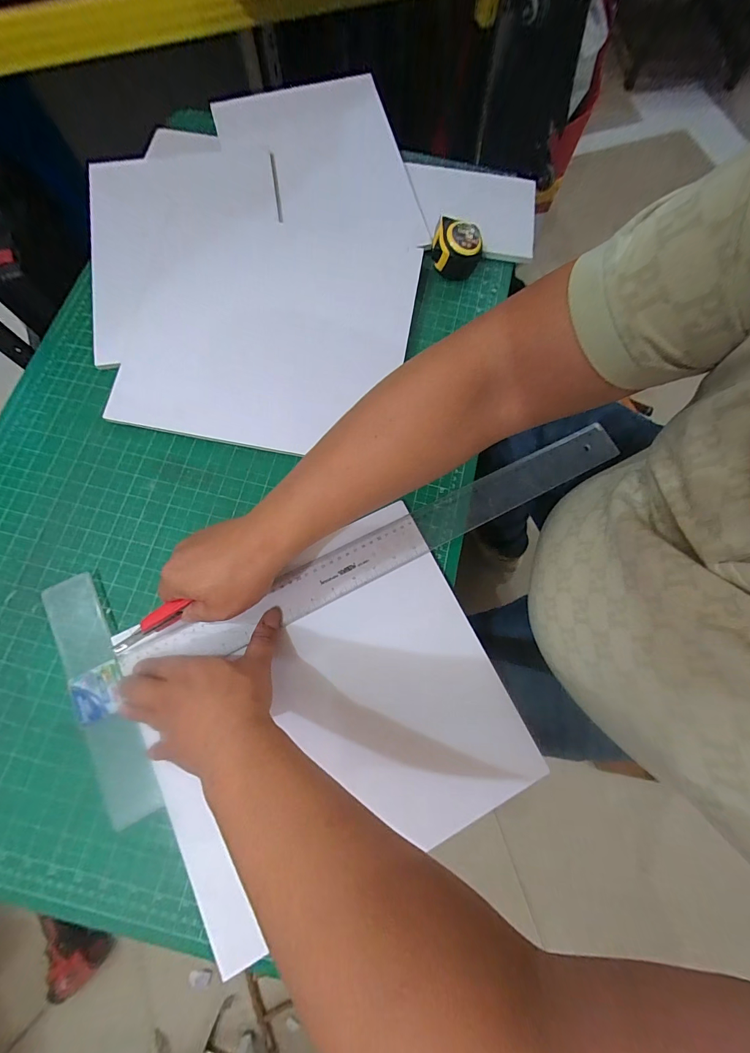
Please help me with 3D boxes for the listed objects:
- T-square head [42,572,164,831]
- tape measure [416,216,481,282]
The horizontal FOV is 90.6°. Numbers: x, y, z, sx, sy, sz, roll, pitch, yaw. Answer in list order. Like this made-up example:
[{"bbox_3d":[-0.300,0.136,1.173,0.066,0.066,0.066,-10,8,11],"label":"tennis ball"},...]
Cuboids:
[{"bbox_3d":[-0.282,0.169,0.376,0.054,0.013,0.249,-25,78,-6],"label":"T-square head"},{"bbox_3d":[0.110,-0.381,0.510,0.070,0.054,0.058,7,76,2],"label":"tape measure"}]

